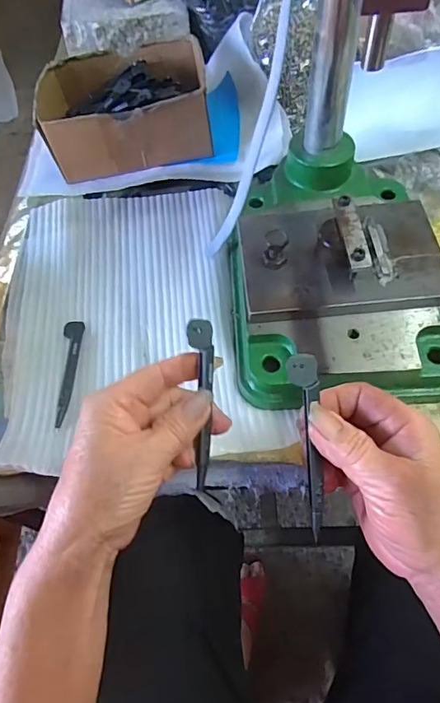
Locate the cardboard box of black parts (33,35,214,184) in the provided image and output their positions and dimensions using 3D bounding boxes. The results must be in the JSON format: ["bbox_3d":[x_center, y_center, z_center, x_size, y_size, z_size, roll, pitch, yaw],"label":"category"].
[{"bbox_3d":[-0.096,-0.253,0.498,0.159,0.075,0.129,-7,59,0],"label":"cardboard box of black parts"}]

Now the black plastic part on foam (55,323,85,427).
[{"bbox_3d":[-0.119,0.015,0.379,0.016,0.005,0.096,-7,59,0],"label":"black plastic part on foam"}]

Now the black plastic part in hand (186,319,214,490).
[{"bbox_3d":[-0.011,0.030,0.277,0.014,0.007,0.098,-1,89,4],"label":"black plastic part in hand"}]

